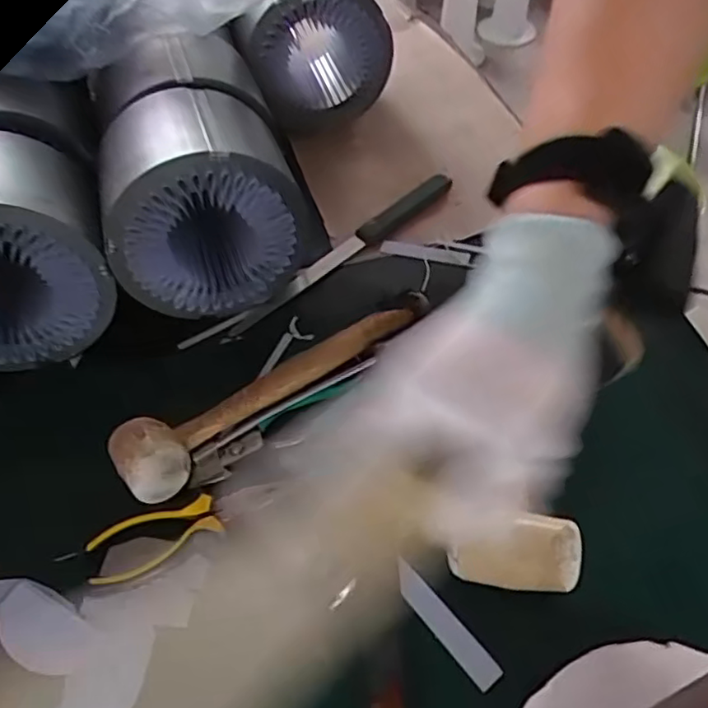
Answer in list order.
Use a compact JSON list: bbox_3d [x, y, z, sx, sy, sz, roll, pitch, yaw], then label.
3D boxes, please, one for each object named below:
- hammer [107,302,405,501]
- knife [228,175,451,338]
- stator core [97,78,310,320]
[{"bbox_3d":[-0.062,0.022,0.475,0.246,0.052,0.056,-34,59,-23],"label":"hammer"},{"bbox_3d":[-0.005,-0.099,0.580,0.267,0.021,0.024,-36,60,-24],"label":"knife"},{"bbox_3d":[-0.124,-0.133,0.517,0.151,0.143,0.135,-12,53,-8],"label":"stator core"}]

